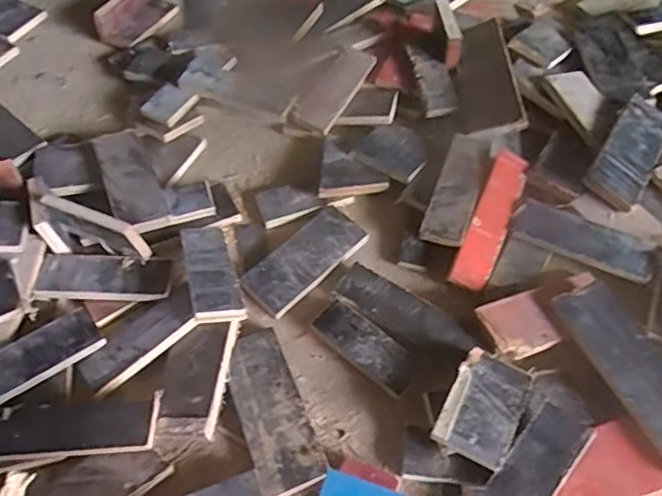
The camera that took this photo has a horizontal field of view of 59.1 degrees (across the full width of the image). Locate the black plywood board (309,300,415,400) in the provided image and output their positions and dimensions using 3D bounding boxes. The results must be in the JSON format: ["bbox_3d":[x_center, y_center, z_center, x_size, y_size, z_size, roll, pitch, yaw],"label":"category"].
[{"bbox_3d":[0.035,0.100,0.595,0.116,0.008,0.044,36,63,23],"label":"black plywood board"}]

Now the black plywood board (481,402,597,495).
[{"bbox_3d":[0.162,0.205,0.493,0.047,0.017,0.155,36,75,23],"label":"black plywood board"}]

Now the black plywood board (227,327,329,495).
[{"bbox_3d":[-0.059,0.153,0.560,0.060,0.006,0.161,-19,57,-12],"label":"black plywood board"}]

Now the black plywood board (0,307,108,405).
[{"bbox_3d":[-0.303,0.115,0.569,0.153,0.011,0.056,-32,65,-27],"label":"black plywood board"}]

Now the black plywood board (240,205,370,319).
[{"bbox_3d":[-0.030,0.013,0.663,0.064,0.014,0.145,39,64,25],"label":"black plywood board"}]

